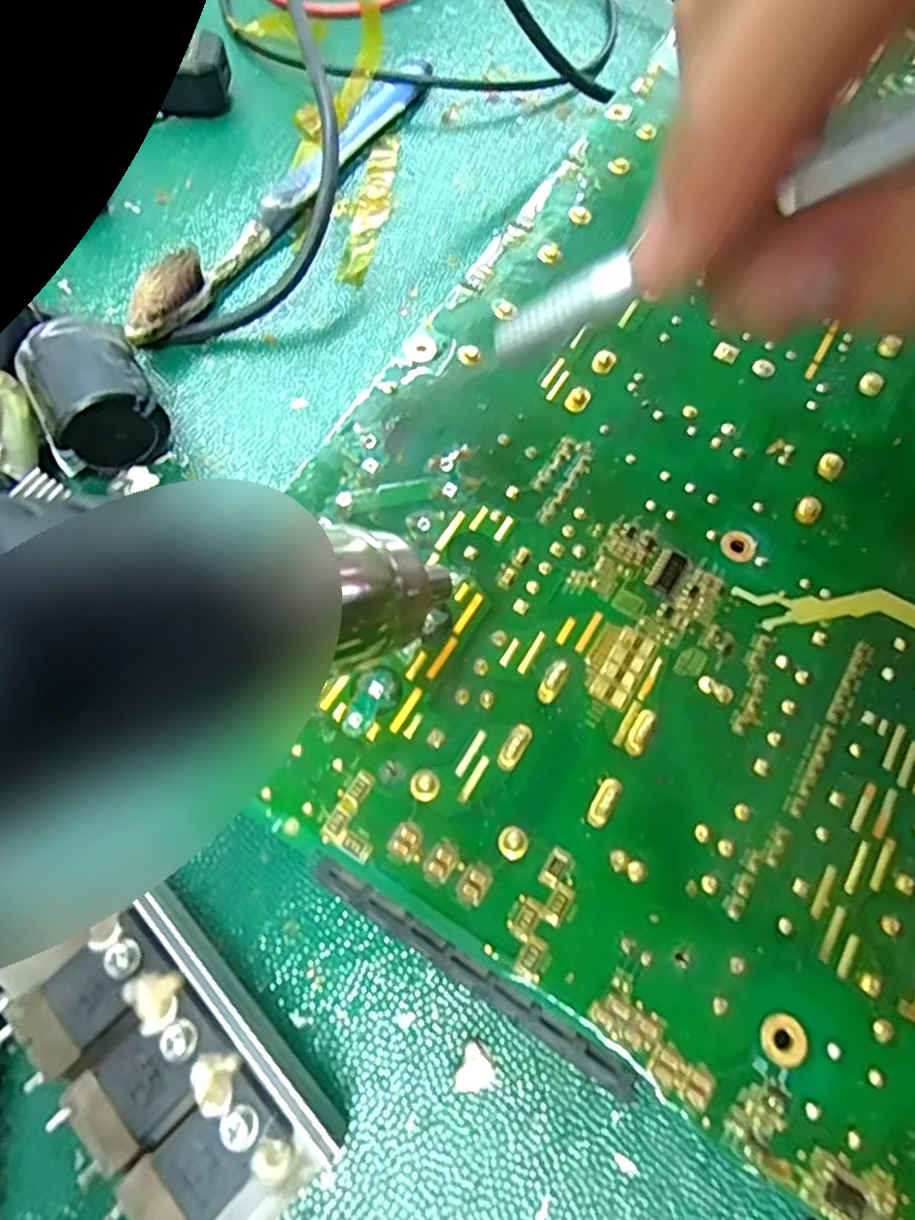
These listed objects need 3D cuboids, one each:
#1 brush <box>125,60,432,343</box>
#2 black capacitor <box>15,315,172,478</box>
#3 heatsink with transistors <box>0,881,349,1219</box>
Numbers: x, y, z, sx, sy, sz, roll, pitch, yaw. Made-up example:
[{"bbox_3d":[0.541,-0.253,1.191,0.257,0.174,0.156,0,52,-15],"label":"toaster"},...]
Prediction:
[{"bbox_3d":[-0.059,-0.148,0.234,0.015,0.020,0.163,29,67,9],"label":"brush"},{"bbox_3d":[-0.100,-0.058,0.186,0.029,0.032,0.032,-25,70,-14],"label":"black capacitor"},{"bbox_3d":[-0.054,0.088,0.130,0.037,0.022,0.065,-41,75,-19],"label":"heatsink with transistors"}]

